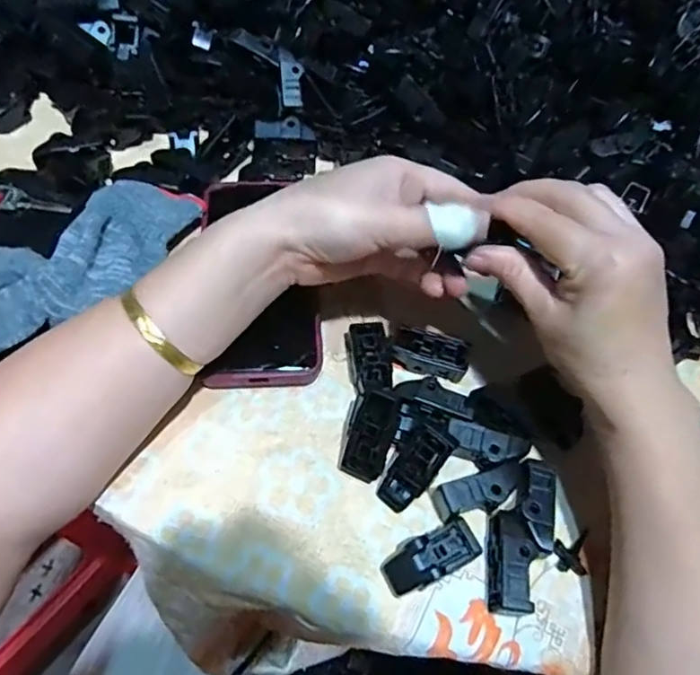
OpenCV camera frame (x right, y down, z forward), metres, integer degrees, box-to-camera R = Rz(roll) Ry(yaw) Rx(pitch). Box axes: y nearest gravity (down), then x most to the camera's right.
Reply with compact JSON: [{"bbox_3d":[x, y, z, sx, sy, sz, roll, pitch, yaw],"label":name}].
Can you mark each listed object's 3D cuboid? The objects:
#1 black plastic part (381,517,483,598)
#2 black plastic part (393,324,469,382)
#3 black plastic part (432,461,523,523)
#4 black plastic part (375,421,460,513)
[{"bbox_3d":[0.041,0.115,0.303,0.049,0.019,0.021,-21,63,-16],"label":"black plastic part"},{"bbox_3d":[0.050,0.010,0.362,0.046,0.018,0.022,13,59,3],"label":"black plastic part"},{"bbox_3d":[0.071,0.085,0.318,0.053,0.016,0.018,-15,61,-13],"label":"black plastic part"},{"bbox_3d":[0.037,0.072,0.321,0.022,0.017,0.051,40,105,18],"label":"black plastic part"}]

